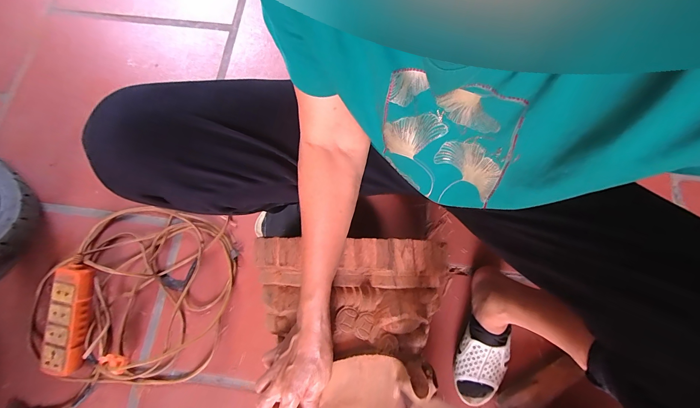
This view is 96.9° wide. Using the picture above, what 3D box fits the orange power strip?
[{"bbox_3d":[-0.509,0.209,0.560,0.056,0.034,0.193,8,89,2],"label":"orange power strip"}]

